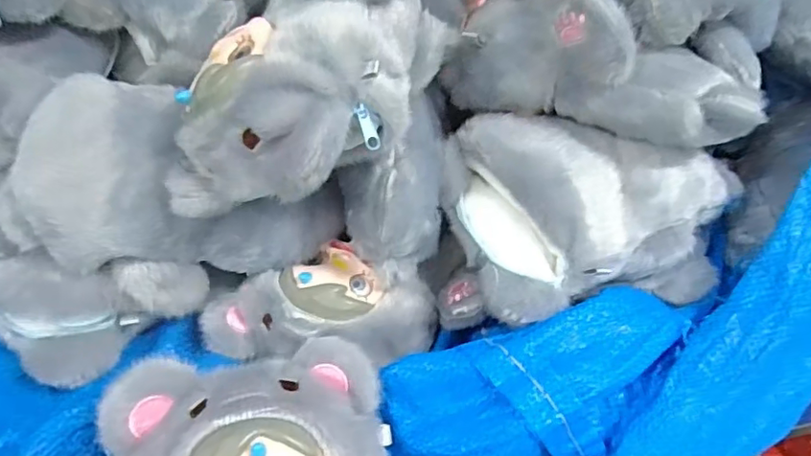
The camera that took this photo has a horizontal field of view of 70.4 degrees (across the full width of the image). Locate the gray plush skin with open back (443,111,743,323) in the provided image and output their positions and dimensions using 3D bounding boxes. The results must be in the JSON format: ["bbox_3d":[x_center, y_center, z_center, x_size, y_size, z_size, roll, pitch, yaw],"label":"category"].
[{"bbox_3d":[0.116,-0.021,0.341,0.175,0.052,0.114,-11,48,-15],"label":"gray plush skin with open back"}]

